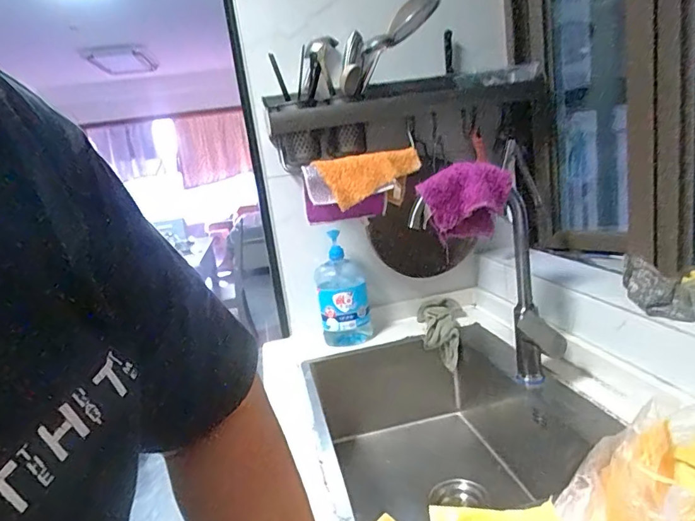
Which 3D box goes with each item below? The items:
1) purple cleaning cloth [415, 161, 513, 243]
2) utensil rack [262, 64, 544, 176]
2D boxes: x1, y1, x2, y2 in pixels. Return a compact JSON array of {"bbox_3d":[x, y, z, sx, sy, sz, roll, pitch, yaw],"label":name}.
[{"bbox_3d":[0.198,-0.097,0.807,0.142,0.127,0.076,-5,12,12],"label":"purple cleaning cloth"},{"bbox_3d":[0.132,-0.305,1.074,0.597,0.178,0.141,-8,12,-2],"label":"utensil rack"}]

